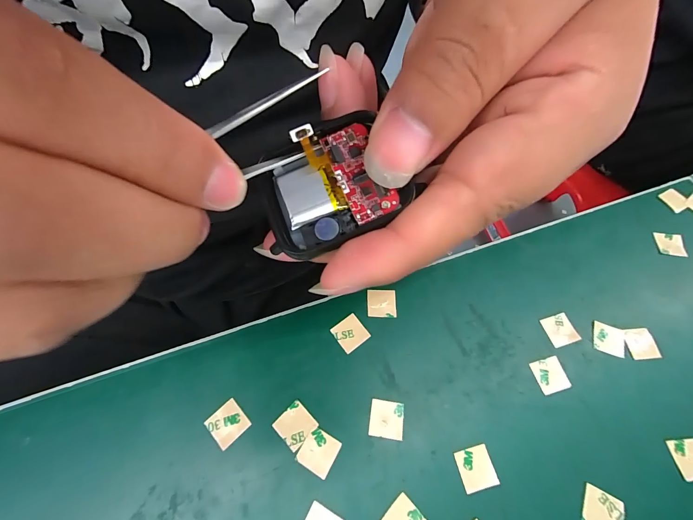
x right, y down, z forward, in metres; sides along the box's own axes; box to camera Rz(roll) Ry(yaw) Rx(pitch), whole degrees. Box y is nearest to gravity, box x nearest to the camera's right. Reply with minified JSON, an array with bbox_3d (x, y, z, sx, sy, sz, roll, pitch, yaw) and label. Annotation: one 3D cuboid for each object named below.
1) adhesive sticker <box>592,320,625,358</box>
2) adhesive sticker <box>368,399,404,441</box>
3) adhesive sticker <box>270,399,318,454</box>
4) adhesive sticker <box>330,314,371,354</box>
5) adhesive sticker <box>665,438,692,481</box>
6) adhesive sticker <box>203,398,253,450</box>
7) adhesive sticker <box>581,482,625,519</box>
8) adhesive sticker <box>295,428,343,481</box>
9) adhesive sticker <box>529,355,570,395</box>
[{"bbox_3d":[0.136,0.041,0.159,0.014,0.004,0.014,17,71,12],"label":"adhesive sticker"},{"bbox_3d":[0.018,0.073,0.140,0.015,0.004,0.015,7,65,3],"label":"adhesive sticker"},{"bbox_3d":[-0.023,0.075,0.138,0.015,0.004,0.015,41,71,17],"label":"adhesive sticker"},{"bbox_3d":[0.002,0.038,0.157,0.015,0.004,0.015,-35,67,-14],"label":"adhesive sticker"},{"bbox_3d":[0.154,0.090,0.137,0.013,0.004,0.017,-11,74,2],"label":"adhesive sticker"},{"bbox_3d":[-0.054,0.073,0.137,0.015,0.004,0.015,-40,71,-19],"label":"adhesive sticker"},{"bbox_3d":[0.106,0.104,0.126,0.015,0.004,0.015,26,66,11],"label":"adhesive sticker"},{"bbox_3d":[-0.012,0.084,0.134,0.015,0.004,0.015,30,65,11],"label":"adhesive sticker"},{"bbox_3d":[0.100,0.056,0.150,0.014,0.004,0.015,-16,66,-4],"label":"adhesive sticker"}]

